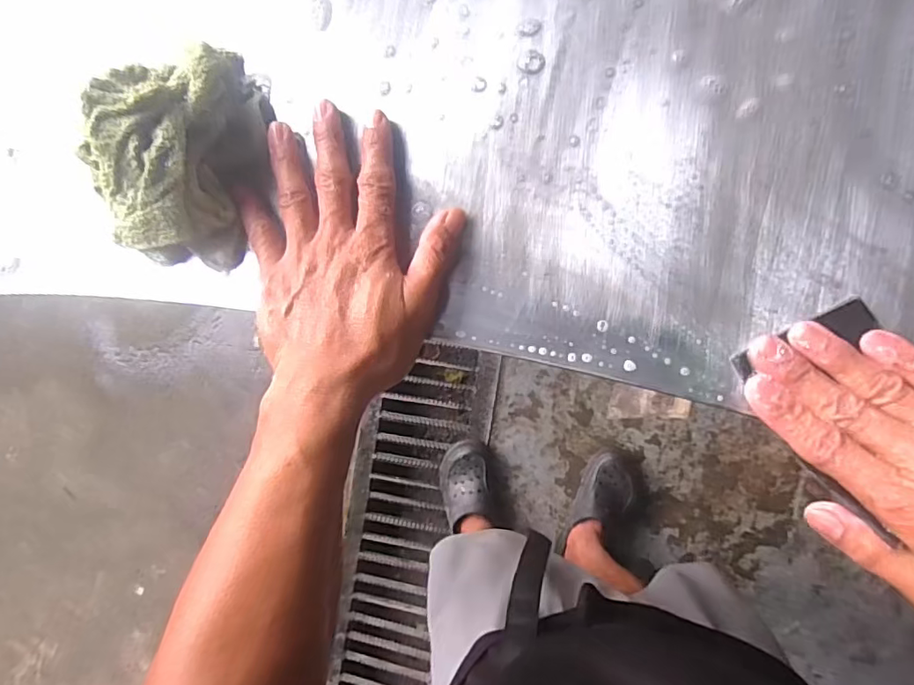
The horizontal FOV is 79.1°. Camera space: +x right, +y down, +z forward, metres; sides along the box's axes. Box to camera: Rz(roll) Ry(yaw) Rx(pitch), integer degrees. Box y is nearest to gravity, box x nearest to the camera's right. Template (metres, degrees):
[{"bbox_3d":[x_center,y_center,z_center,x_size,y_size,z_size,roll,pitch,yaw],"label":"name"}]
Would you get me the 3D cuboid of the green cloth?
[{"bbox_3d":[-0.166,-0.116,0.333,0.080,0.072,0.128,11,91,10],"label":"green cloth"}]

